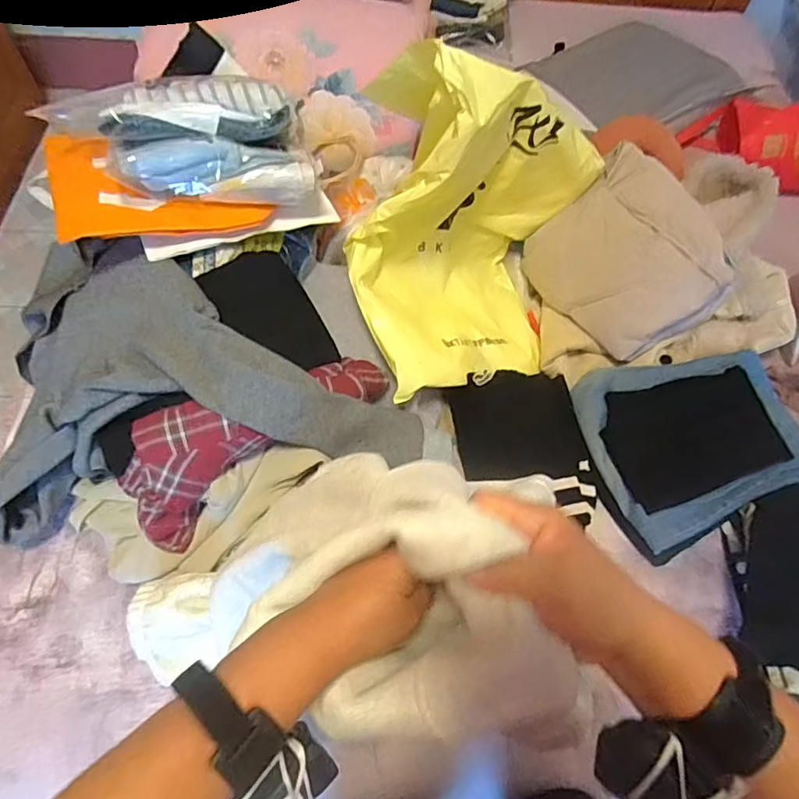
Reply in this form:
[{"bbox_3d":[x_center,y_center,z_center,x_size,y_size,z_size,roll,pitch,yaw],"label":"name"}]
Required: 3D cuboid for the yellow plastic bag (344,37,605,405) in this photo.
[{"bbox_3d":[0.103,-0.240,0.823,0.329,0.408,0.484,20,62,7],"label":"yellow plastic bag"}]

